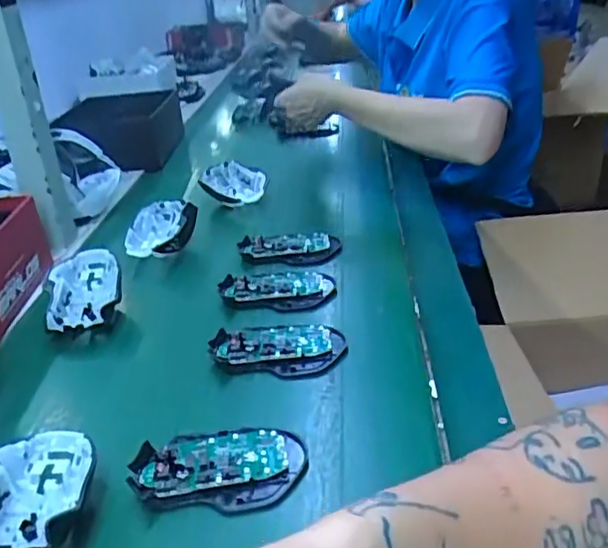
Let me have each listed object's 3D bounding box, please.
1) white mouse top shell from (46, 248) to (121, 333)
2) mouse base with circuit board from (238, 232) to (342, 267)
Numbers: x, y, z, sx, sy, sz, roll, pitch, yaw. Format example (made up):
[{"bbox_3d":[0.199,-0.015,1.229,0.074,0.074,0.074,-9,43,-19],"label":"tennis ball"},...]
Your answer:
[{"bbox_3d":[-0.220,0.020,0.632,0.070,0.034,0.108,-13,43,-9],"label":"white mouse top shell"},{"bbox_3d":[-0.016,-0.031,0.718,0.117,0.016,0.067,-4,29,-2],"label":"mouse base with circuit board"}]

